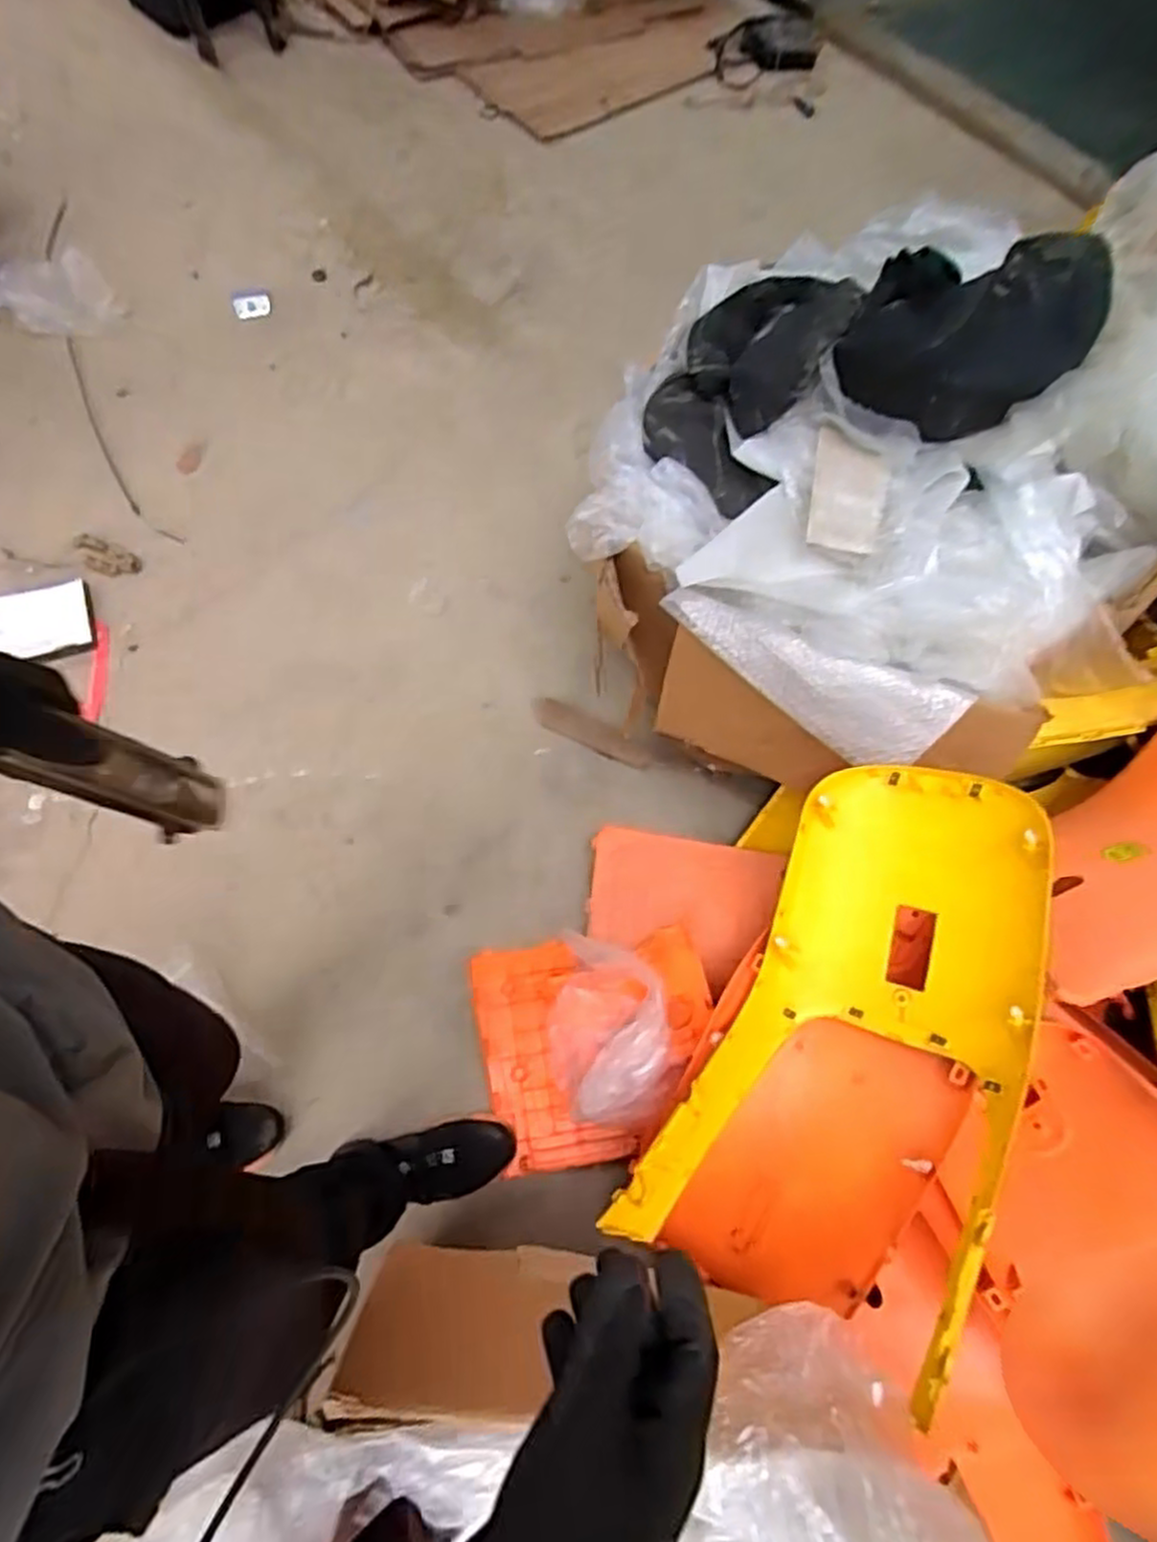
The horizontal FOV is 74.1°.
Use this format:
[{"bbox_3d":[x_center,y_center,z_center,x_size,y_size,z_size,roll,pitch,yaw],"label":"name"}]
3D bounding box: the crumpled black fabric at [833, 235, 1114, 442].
[{"bbox_3d":[0.512,-0.584,0.996,0.278,0.142,0.276,2,66,-4],"label":"crumpled black fabric"}]

